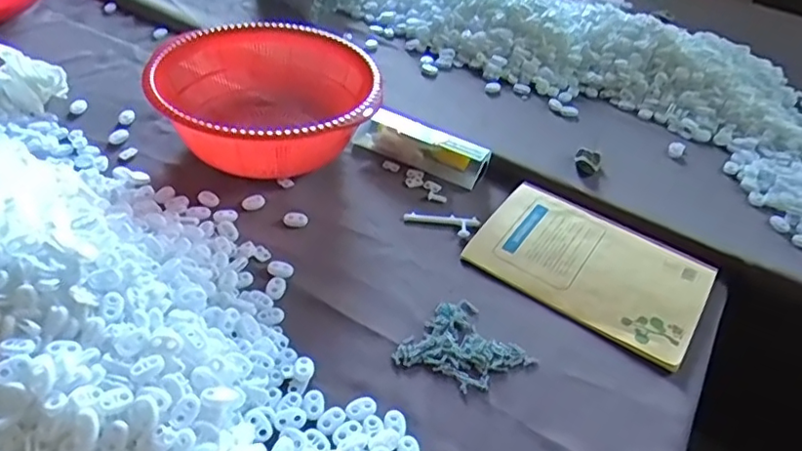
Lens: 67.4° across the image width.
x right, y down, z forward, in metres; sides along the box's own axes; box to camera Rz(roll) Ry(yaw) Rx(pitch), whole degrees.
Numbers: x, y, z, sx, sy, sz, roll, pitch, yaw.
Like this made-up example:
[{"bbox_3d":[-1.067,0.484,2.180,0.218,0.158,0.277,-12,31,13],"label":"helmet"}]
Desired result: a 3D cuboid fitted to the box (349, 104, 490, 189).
[{"bbox_3d":[0.021,-0.090,0.672,0.148,0.038,0.037,24,43,18],"label":"box"}]

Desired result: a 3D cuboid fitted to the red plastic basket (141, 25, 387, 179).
[{"bbox_3d":[-0.147,-0.140,0.665,0.226,0.087,0.269,-7,43,-16],"label":"red plastic basket"}]

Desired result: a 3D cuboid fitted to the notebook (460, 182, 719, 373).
[{"bbox_3d":[0.180,0.033,0.572,0.205,0.014,0.144,27,45,22],"label":"notebook"}]

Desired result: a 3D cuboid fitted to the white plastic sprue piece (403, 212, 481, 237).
[{"bbox_3d":[0.040,-0.002,0.599,0.076,0.008,0.026,7,41,0],"label":"white plastic sprue piece"}]

